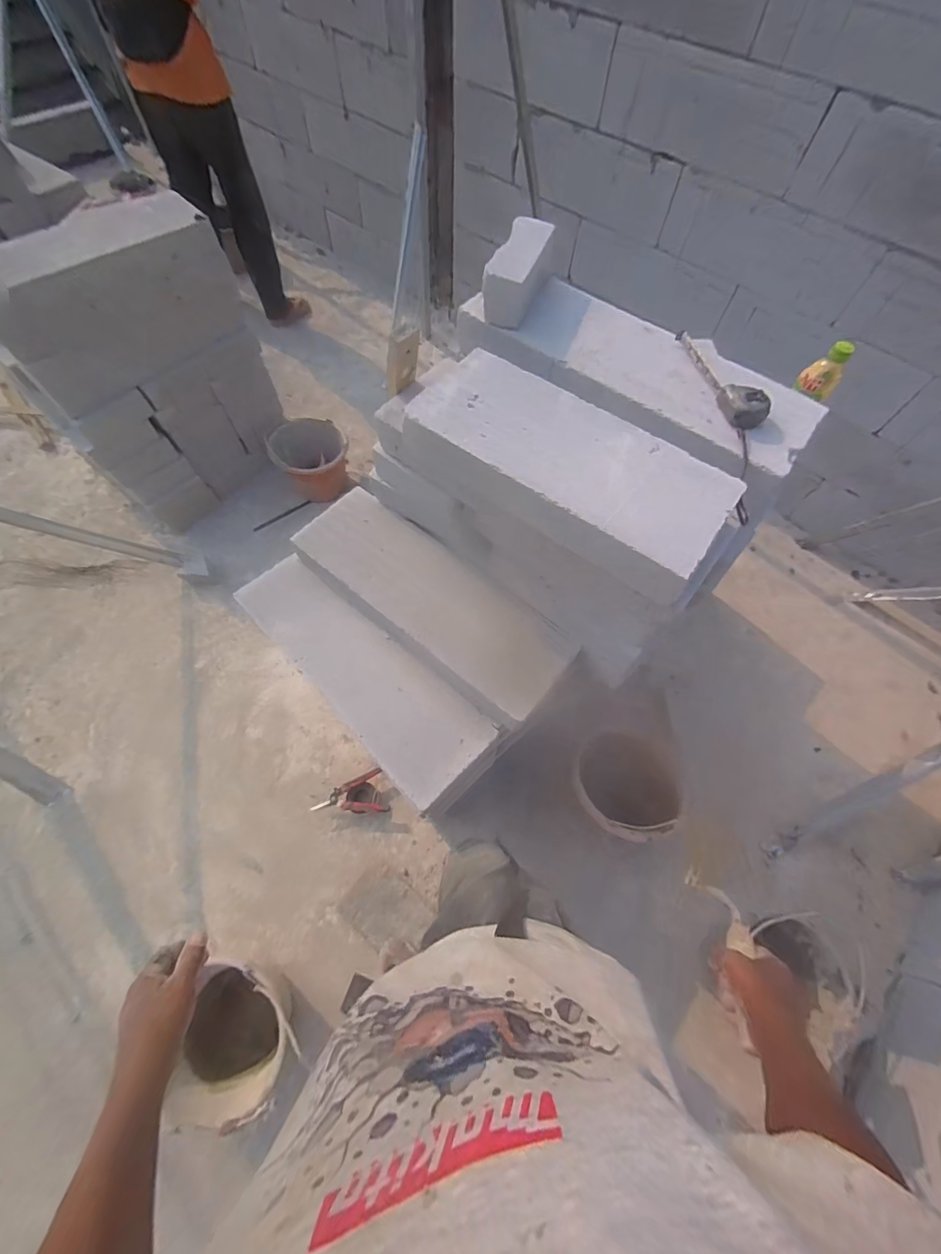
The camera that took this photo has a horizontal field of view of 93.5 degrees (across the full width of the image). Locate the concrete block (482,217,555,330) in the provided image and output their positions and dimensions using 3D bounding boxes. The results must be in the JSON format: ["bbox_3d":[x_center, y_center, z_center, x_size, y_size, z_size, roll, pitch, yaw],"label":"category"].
[{"bbox_3d":[0.083,-0.607,0.754,0.070,0.070,0.193,20,66,7],"label":"concrete block"}]

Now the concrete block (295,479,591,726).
[{"bbox_3d":[-0.084,-0.052,0.891,0.584,0.089,0.211,38,69,14],"label":"concrete block"}]

